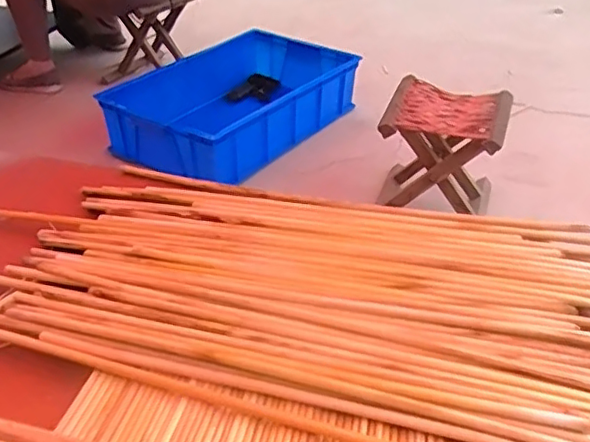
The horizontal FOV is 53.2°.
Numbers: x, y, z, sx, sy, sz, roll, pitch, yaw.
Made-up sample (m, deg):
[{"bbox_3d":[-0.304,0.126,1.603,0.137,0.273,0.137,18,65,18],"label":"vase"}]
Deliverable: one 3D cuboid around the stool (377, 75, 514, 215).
[{"bbox_3d":[0.312,-0.128,1.288,0.250,0.272,0.268,13,38,17],"label":"stool"}]

